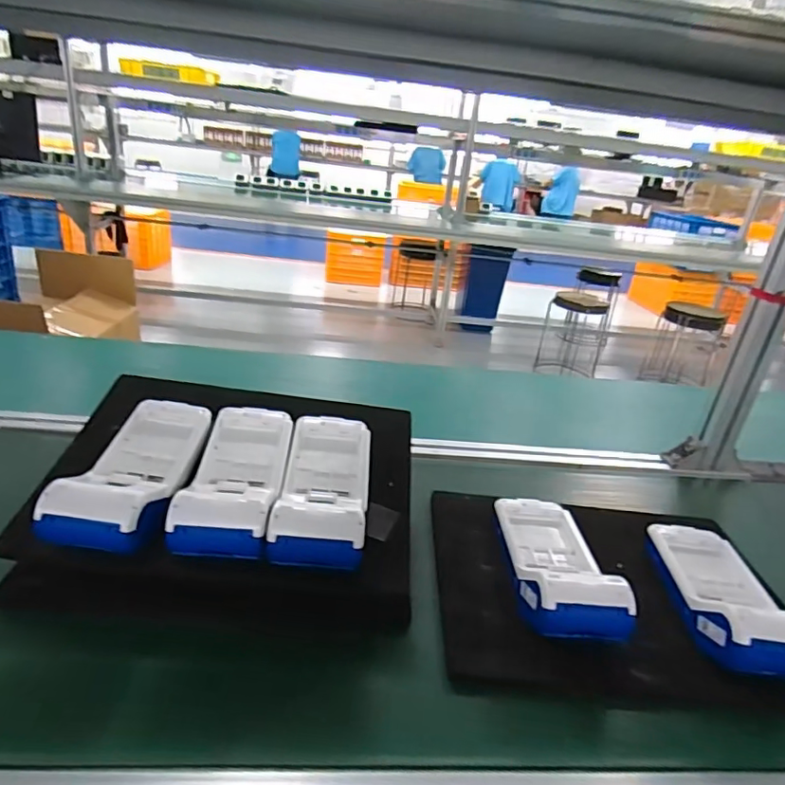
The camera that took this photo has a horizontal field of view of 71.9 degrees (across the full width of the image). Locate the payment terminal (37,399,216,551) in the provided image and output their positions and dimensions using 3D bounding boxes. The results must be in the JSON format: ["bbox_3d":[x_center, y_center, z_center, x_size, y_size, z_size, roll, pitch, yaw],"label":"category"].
[{"bbox_3d":[-0.236,0.069,0.501,0.087,0.039,0.193,6,25,-3],"label":"payment terminal"}]

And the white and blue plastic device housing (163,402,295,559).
[{"bbox_3d":[-0.147,0.075,0.510,0.086,0.035,0.194,5,25,-6],"label":"white and blue plastic device housing"}]

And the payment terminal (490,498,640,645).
[{"bbox_3d":[0.158,0.154,0.522,0.088,0.049,0.189,6,25,-3],"label":"payment terminal"}]

